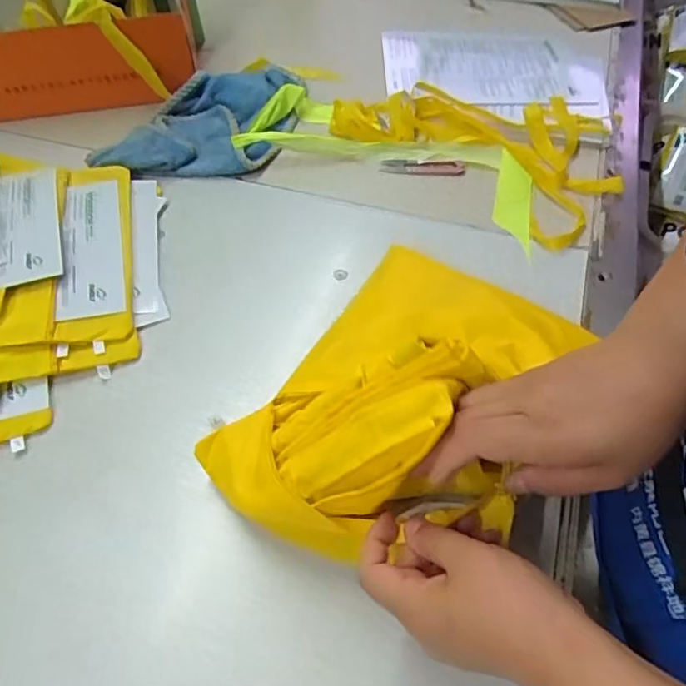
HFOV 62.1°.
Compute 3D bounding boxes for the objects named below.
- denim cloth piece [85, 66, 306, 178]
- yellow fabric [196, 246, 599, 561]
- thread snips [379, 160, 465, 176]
[{"bbox_3d":[-0.184,-0.308,0.753,0.251,0.036,0.230,-2,55,-1],"label":"denim cloth piece"},{"bbox_3d":[0.047,0.010,0.413,0.193,0.137,0.294,32,61,21],"label":"yellow fabric"},{"bbox_3d":[0.101,-0.222,0.723,0.103,0.007,0.026,3,55,3],"label":"thread snips"}]

